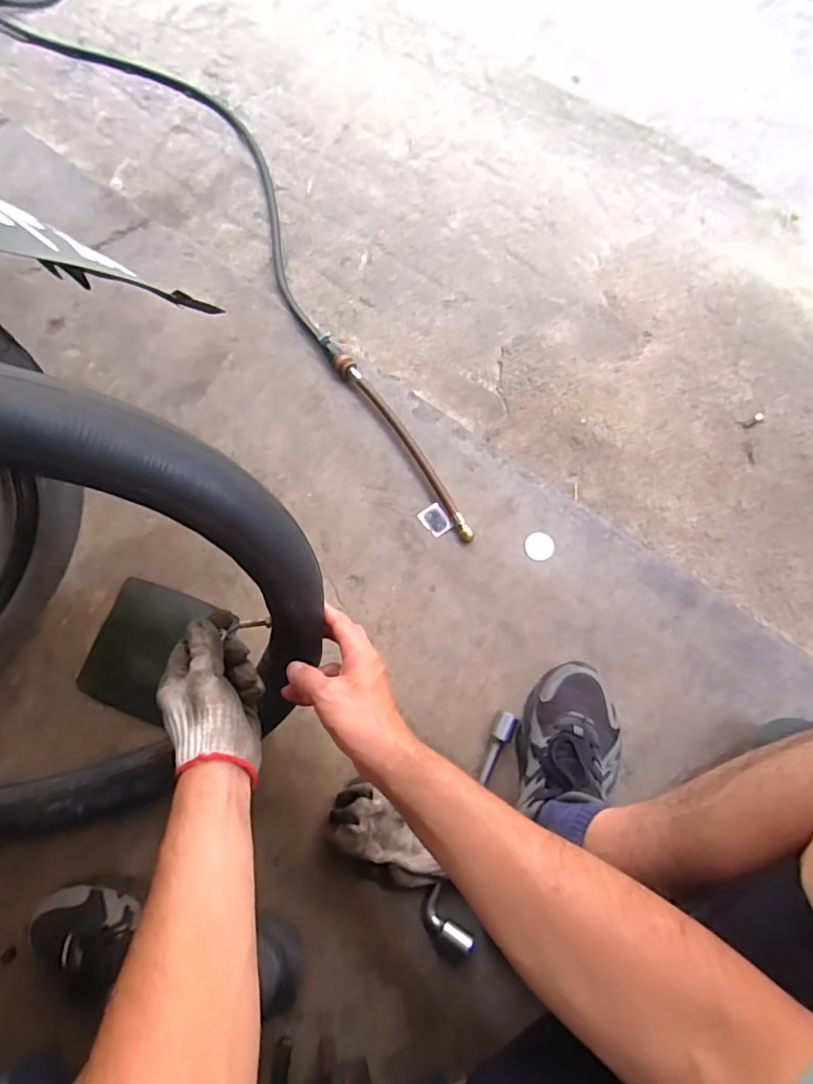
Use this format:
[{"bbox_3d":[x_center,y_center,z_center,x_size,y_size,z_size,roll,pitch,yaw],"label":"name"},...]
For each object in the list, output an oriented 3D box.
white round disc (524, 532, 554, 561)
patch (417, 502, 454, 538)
[{"bbox_3d":[0.172,0.005,0.705,0.035,0.004,0.039,7,72,4],"label":"white round disc"},{"bbox_3d":[0.039,-0.029,0.724,0.031,0.004,0.045,-32,74,-8],"label":"patch"}]

